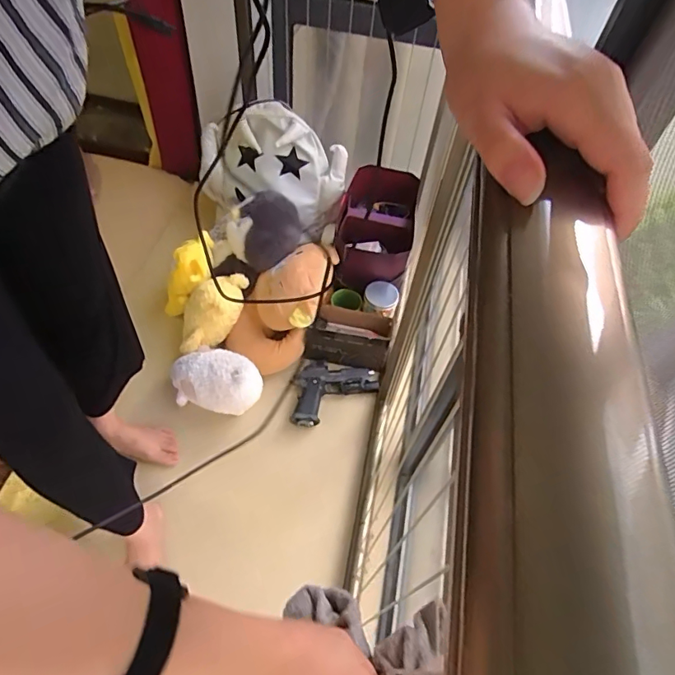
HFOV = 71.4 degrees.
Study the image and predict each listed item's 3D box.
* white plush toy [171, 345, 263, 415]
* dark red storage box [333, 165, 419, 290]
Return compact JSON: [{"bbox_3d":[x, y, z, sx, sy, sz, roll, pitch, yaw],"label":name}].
[{"bbox_3d":[-0.283,0.093,1.077,0.214,0.104,0.136,25,56,13],"label":"white plush toy"},{"bbox_3d":[0.107,-0.311,1.300,0.204,0.126,0.378,13,54,5],"label":"dark red storage box"}]

